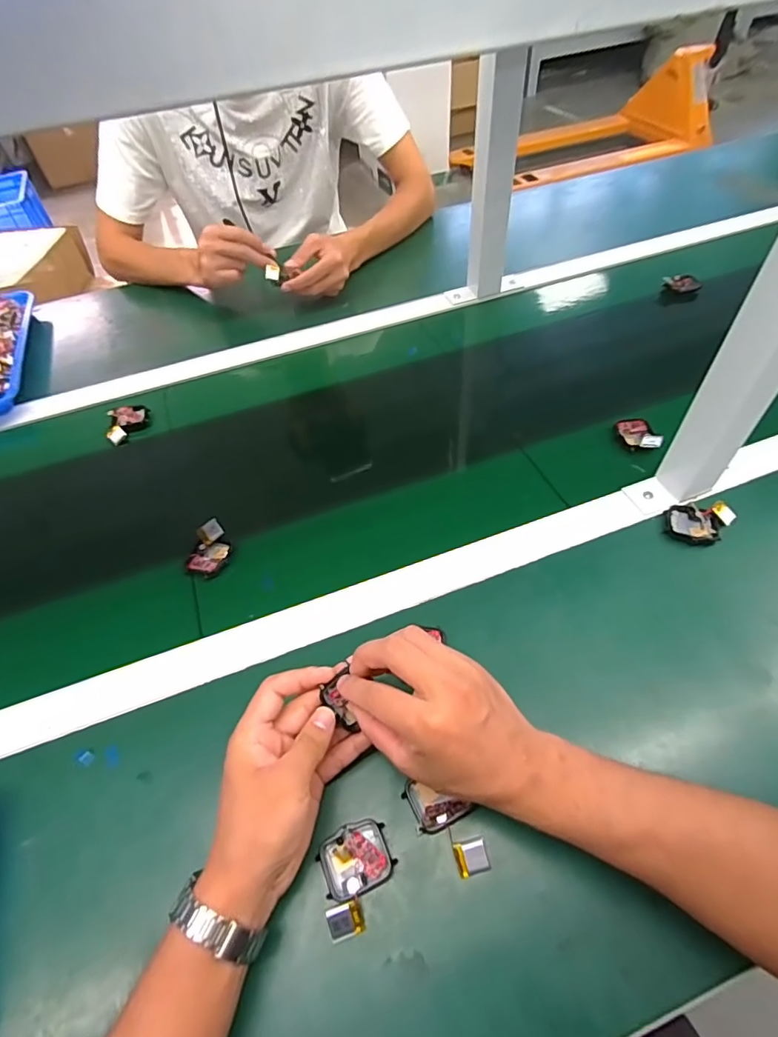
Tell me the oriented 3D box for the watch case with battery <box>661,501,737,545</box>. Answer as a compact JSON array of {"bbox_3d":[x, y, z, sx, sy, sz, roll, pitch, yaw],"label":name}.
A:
[{"bbox_3d":[0.298,0.004,0.481,0.061,0.015,0.044,-2,52,4],"label":"watch case with battery"}]

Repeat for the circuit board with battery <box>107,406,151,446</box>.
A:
[{"bbox_3d":[-0.329,-0.121,0.637,0.057,0.024,0.045,-33,56,-19],"label":"circuit board with battery"}]

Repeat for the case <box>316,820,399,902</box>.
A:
[{"bbox_3d":[-0.022,0.231,0.343,0.046,0.011,0.038,-21,53,-10],"label":"case"}]

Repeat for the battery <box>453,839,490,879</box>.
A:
[{"bbox_3d":[0.056,0.228,0.339,0.021,0.007,0.019,-13,52,-4],"label":"battery"}]

